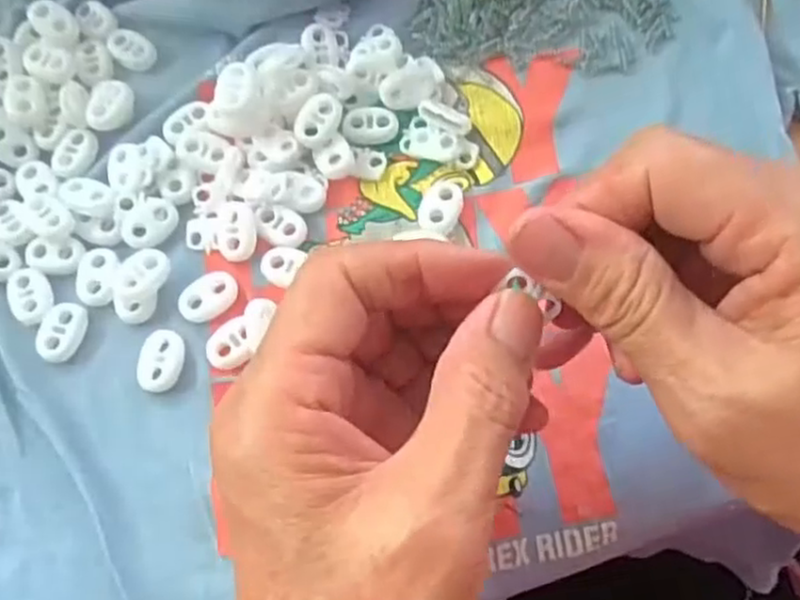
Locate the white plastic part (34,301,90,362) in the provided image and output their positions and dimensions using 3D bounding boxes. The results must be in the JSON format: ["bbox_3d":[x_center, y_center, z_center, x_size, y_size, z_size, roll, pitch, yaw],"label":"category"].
[{"bbox_3d":[-0.125,0.011,0.266,0.015,0.004,0.022,16,71,7],"label":"white plastic part"}]

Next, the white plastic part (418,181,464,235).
[{"bbox_3d":[0.016,-0.036,0.282,0.015,0.006,0.023,29,73,11],"label":"white plastic part"}]

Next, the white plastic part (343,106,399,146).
[{"bbox_3d":[-0.012,-0.071,0.293,0.022,0.004,0.015,6,70,4],"label":"white plastic part"}]

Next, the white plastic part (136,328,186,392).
[{"bbox_3d":[-0.087,0.022,0.264,0.016,0.004,0.022,1,70,2],"label":"white plastic part"}]

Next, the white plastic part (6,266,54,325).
[{"bbox_3d":[-0.139,-0.002,0.269,0.015,0.004,0.023,-26,71,-8],"label":"white plastic part"}]

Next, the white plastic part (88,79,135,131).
[{"bbox_3d":[-0.116,-0.079,0.293,0.016,0.007,0.023,9,71,5],"label":"white plastic part"}]

